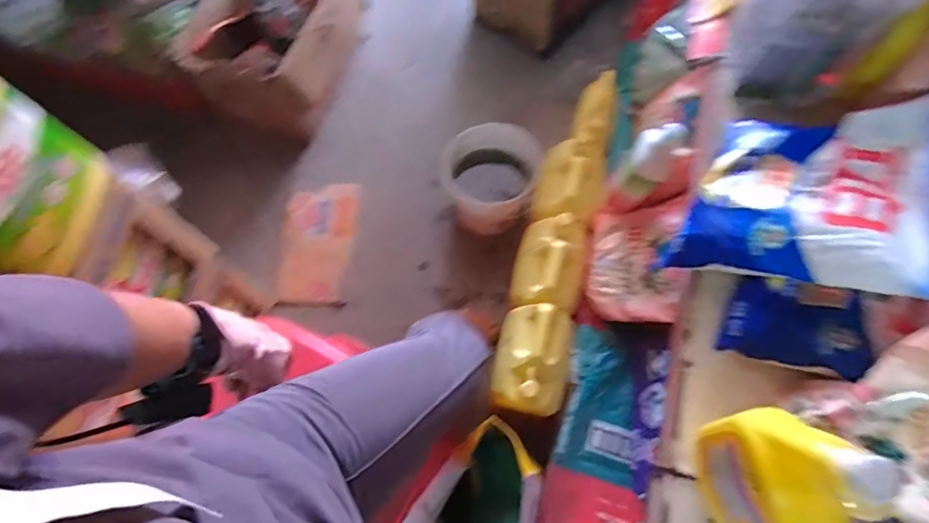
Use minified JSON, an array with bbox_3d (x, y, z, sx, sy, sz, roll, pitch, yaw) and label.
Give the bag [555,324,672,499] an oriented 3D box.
[{"bbox_3d":[0.269,0.246,0.912,0.158,0.066,0.284,12,70,6],"label":"bag"}]

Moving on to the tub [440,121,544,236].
[{"bbox_3d":[0.058,-0.197,1.190,0.213,0.169,0.223,0,69,1],"label":"tub"}]

